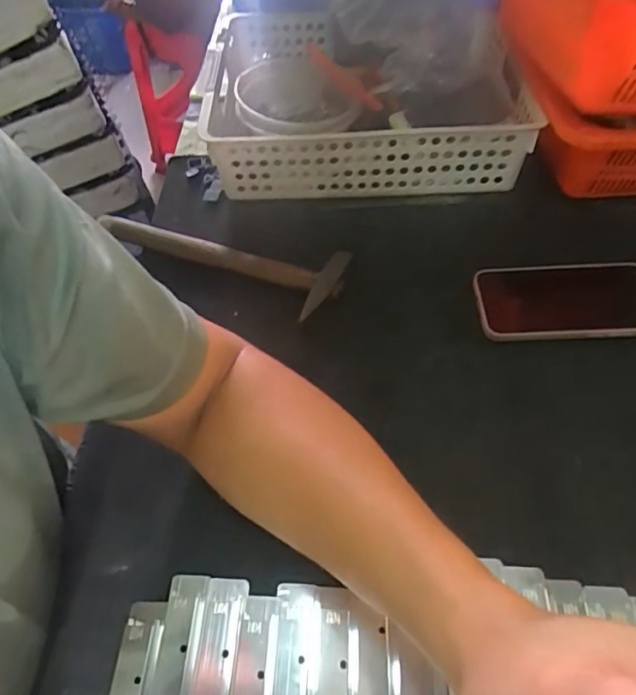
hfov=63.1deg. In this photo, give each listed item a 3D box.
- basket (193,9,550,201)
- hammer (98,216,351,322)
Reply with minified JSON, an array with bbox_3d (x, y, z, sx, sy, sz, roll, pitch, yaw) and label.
[{"bbox_3d":[0.051,-0.293,0.606,0.329,0.098,0.256,-4,55,1],"label":"basket"},{"bbox_3d":[-0.092,-0.096,0.523,0.244,0.026,0.083,19,58,16],"label":"hammer"}]

